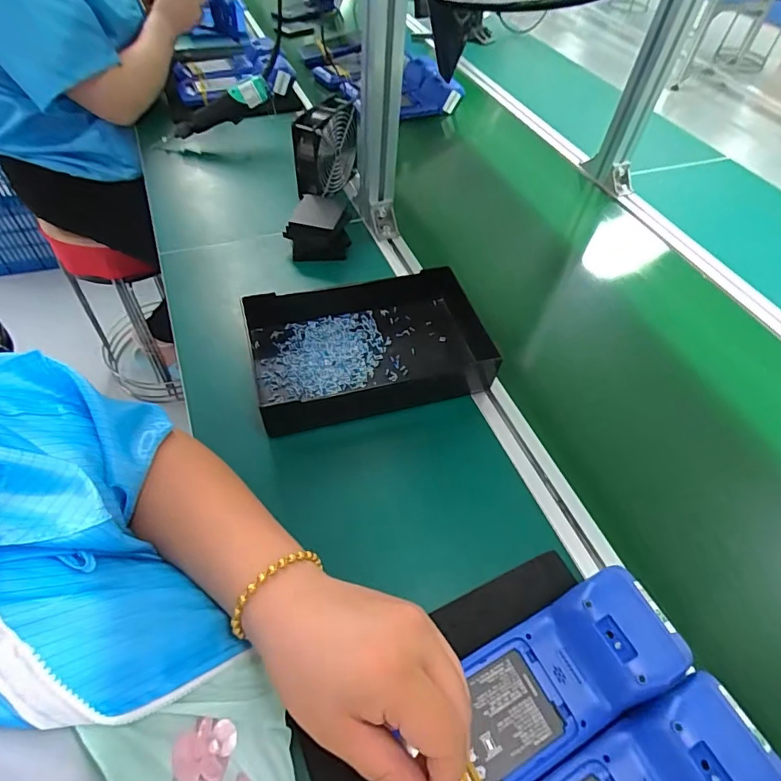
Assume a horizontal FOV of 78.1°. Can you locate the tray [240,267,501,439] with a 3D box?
[{"bbox_3d":[-0.021,-0.049,0.547,0.260,0.057,0.159,-11,54,-13],"label":"tray"}]

